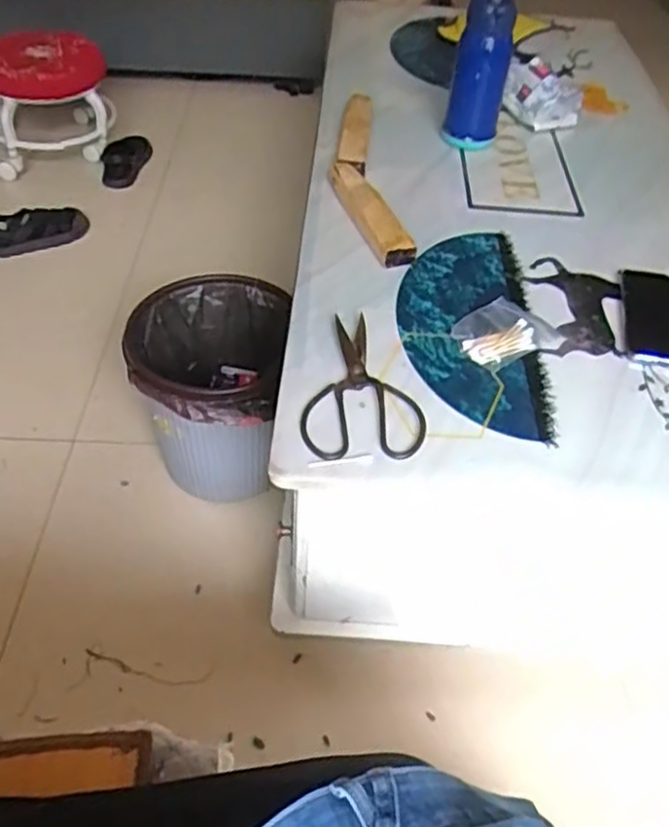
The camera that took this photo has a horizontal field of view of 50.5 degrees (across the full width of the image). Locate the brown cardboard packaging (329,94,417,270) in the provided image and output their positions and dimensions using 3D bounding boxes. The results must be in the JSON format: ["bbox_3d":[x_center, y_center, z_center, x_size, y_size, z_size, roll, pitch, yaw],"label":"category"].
[{"bbox_3d":[0.036,-0.331,0.957,0.082,0.023,0.406,-2,48,-6],"label":"brown cardboard packaging"}]

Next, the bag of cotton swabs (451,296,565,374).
[{"bbox_3d":[0.181,-0.083,0.760,0.106,0.015,0.084,-33,57,-29],"label":"bag of cotton swabs"}]

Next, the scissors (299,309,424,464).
[{"bbox_3d":[0.023,-0.032,0.699,0.114,0.007,0.188,-1,47,-5],"label":"scissors"}]

